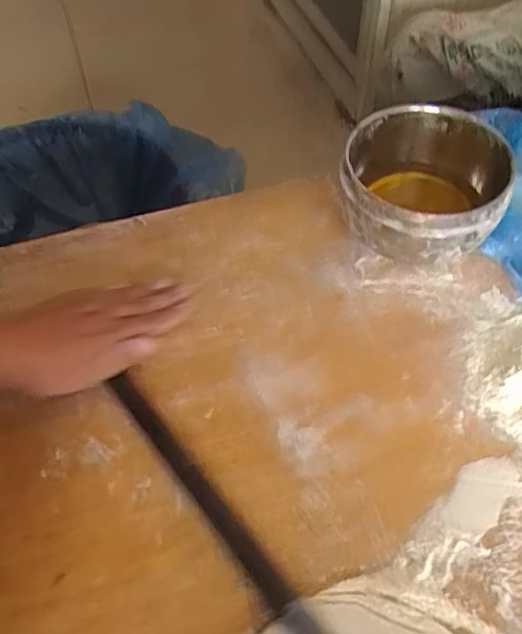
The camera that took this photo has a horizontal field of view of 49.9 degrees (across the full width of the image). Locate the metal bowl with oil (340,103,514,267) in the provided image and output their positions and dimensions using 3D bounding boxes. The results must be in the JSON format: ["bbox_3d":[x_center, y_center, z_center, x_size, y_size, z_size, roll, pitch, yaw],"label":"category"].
[{"bbox_3d":[0.153,-0.120,0.554,0.144,0.098,0.145,-1,57,1],"label":"metal bowl with oil"}]

